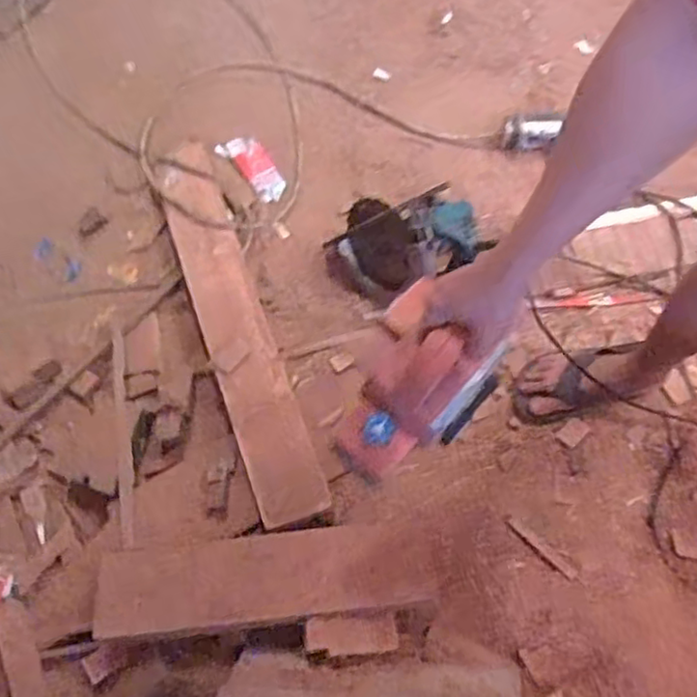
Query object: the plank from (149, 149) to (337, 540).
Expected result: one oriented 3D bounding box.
[{"bbox_3d":[-0.210,-0.065,1.162,0.113,0.037,0.760,-17,66,-14],"label":"plank"}]

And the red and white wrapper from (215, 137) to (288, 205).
[{"bbox_3d":[-0.186,-0.365,1.316,0.078,0.014,0.162,-40,75,-12],"label":"red and white wrapper"}]

